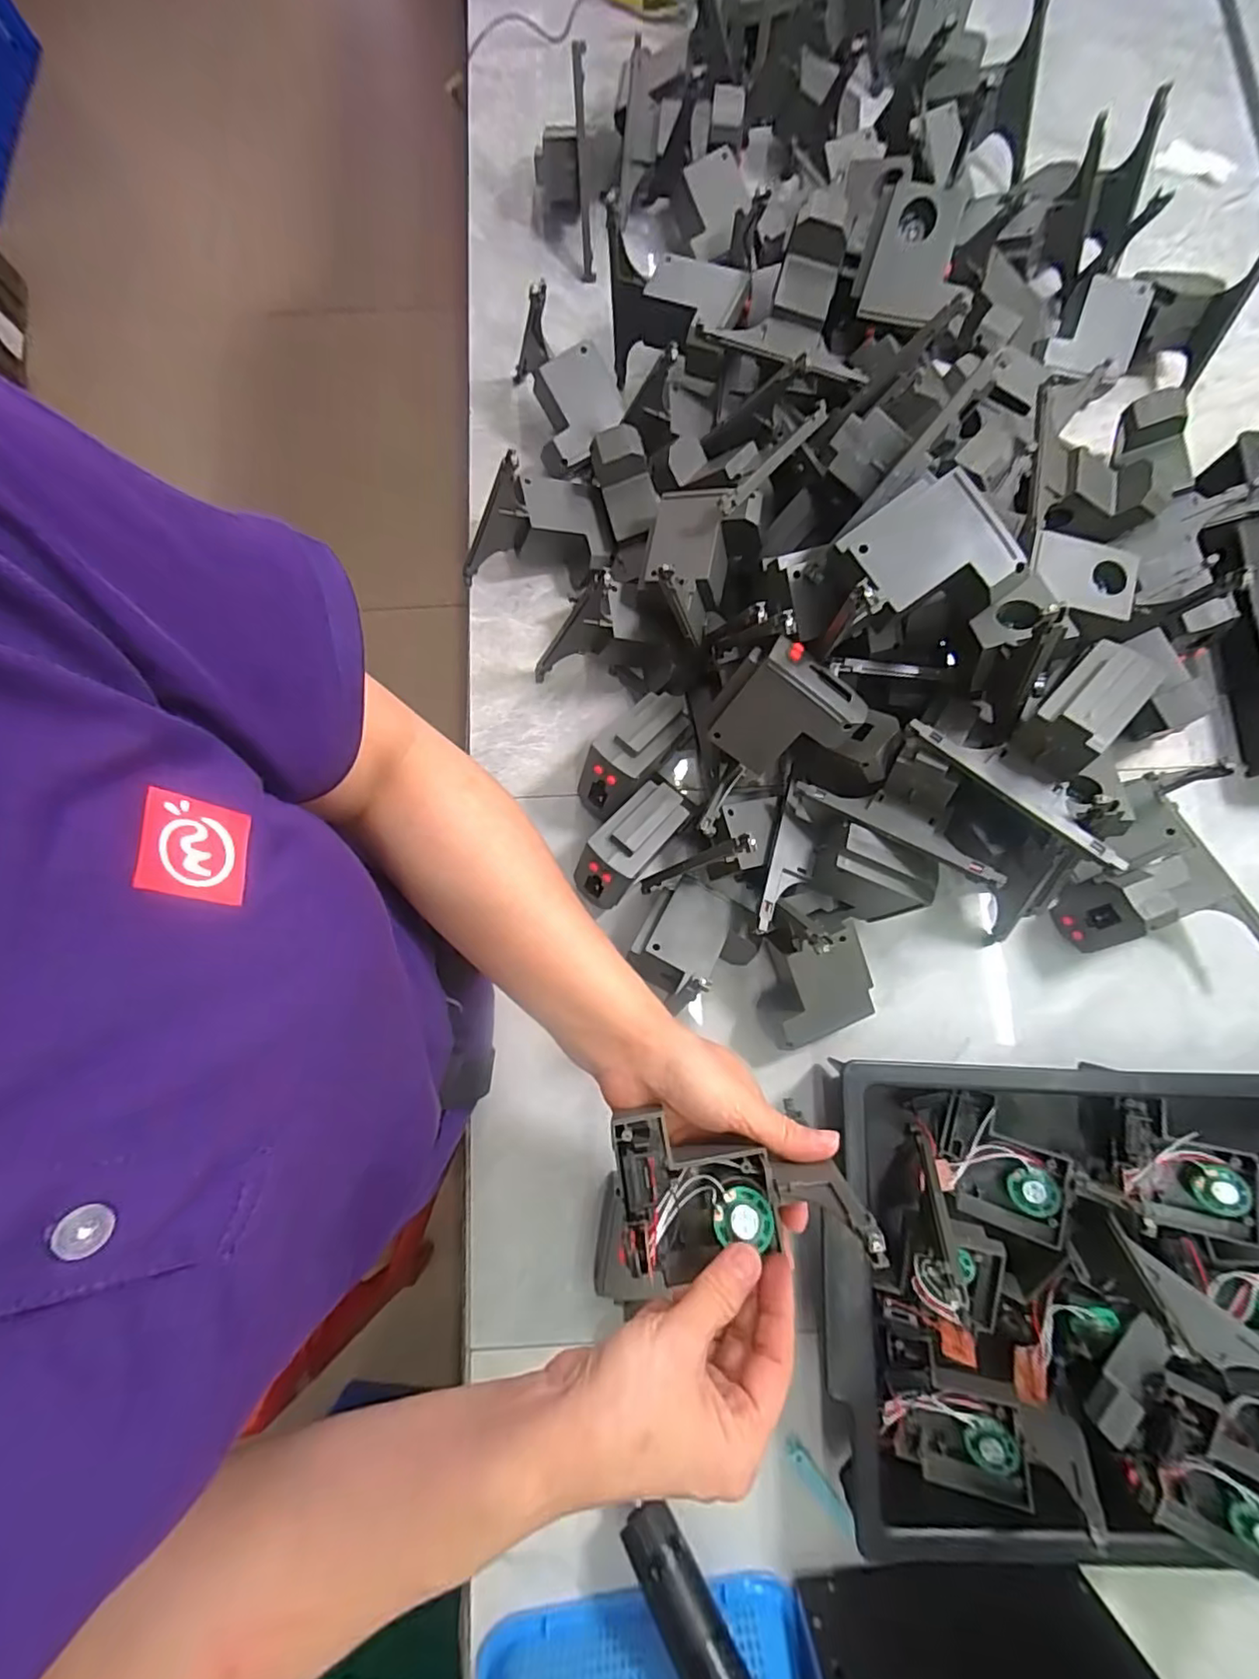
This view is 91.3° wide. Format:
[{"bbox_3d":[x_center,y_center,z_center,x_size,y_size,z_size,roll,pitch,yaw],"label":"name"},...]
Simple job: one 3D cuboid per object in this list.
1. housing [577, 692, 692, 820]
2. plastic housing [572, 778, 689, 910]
[{"bbox_3d":[0.004,-0.063,0.468,0.042,0.076,0.101,40,82,9],"label":"housing"},{"bbox_3d":[0.001,0.004,0.457,0.046,0.077,0.090,40,69,2],"label":"plastic housing"}]

